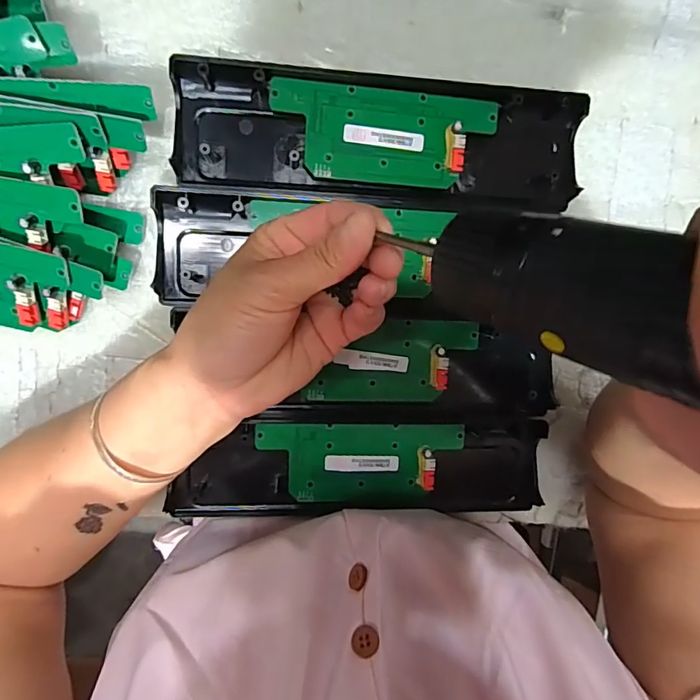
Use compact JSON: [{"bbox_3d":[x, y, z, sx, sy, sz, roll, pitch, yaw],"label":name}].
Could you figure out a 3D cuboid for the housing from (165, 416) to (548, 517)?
[{"bbox_3d":[0.010,0.079,0.313,0.240,0.017,0.070,2,97,-7],"label":"housing"}]

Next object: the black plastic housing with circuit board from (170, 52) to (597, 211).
[{"bbox_3d":[0.022,-0.130,0.285,0.244,0.019,0.073,2,97,-6],"label":"black plastic housing with circuit board"}]

